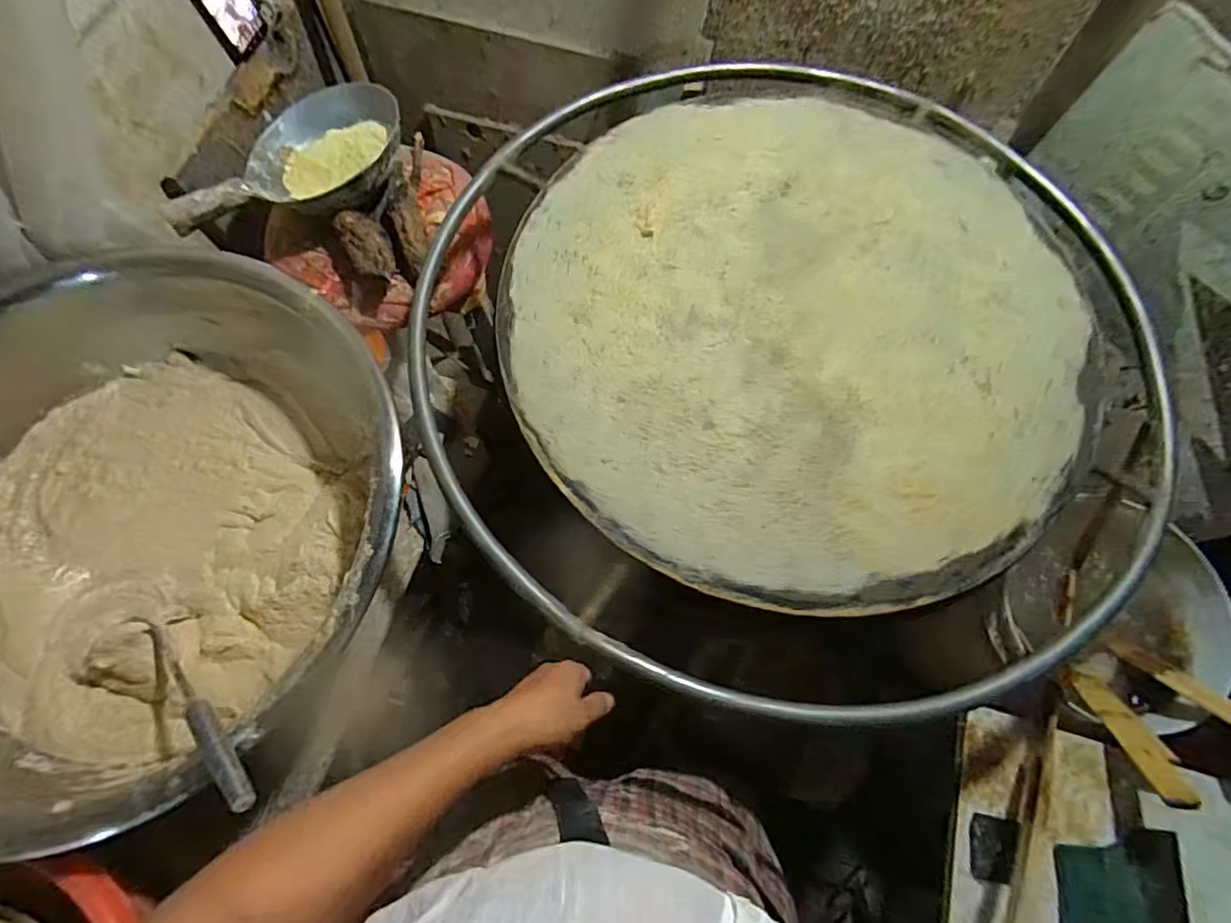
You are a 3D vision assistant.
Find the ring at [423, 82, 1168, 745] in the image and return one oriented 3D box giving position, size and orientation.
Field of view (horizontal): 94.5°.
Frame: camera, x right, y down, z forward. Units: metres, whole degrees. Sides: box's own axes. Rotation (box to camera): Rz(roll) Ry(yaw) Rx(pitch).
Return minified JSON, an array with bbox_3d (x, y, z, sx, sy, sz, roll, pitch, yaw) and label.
[{"bbox_3d":[0.194,-0.167,0.654,0.837,0.059,0.836,1,69,-2],"label":"ring"}]

